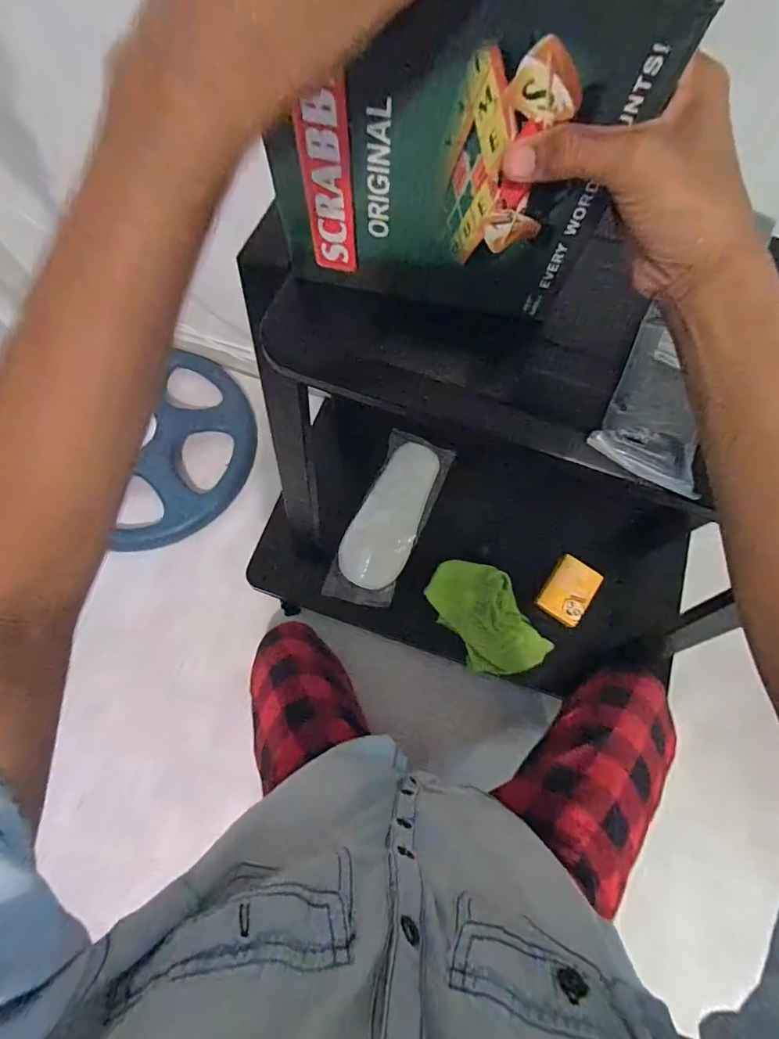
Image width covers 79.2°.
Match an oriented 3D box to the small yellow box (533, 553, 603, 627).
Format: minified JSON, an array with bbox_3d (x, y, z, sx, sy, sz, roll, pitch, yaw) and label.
[{"bbox_3d":[0.281,0.110,0.733,0.066,0.026,0.096,35,74,9],"label":"small yellow box"}]

